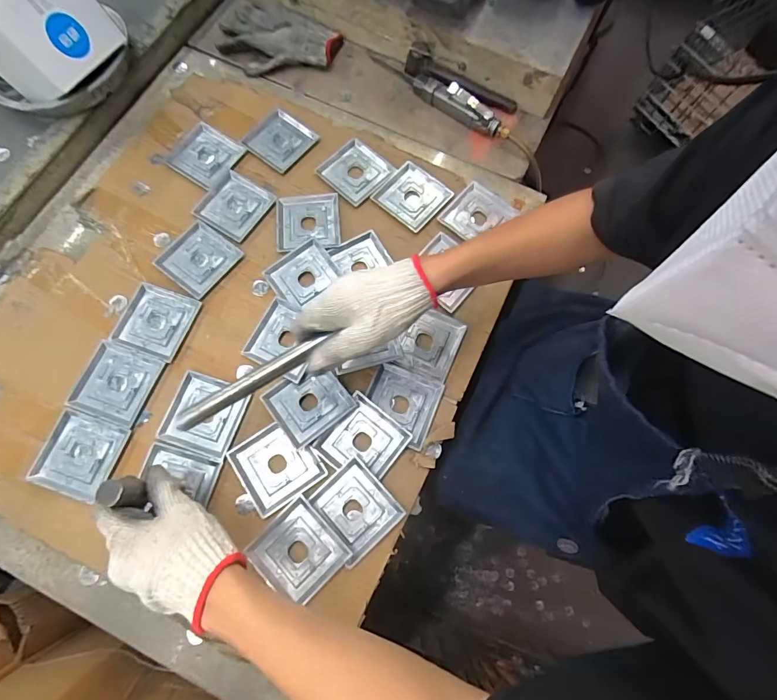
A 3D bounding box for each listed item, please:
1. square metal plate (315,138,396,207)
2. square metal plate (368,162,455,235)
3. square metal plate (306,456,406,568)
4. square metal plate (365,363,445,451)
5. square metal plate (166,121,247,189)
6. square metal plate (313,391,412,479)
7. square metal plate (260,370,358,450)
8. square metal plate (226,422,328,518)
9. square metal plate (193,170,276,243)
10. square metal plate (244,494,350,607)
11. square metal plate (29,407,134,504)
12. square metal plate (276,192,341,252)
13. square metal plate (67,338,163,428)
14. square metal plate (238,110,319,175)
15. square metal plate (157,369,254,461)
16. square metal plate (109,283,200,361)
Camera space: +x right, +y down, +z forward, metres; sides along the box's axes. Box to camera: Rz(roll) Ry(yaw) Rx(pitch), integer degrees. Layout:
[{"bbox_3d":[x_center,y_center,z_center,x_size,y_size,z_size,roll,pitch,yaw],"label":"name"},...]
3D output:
[{"bbox_3d":[-0.048,-0.271,0.615,0.086,0.007,0.087,41,76,10],"label":"square metal plate"},{"bbox_3d":[0.037,-0.230,0.605,0.091,0.007,0.089,41,76,10],"label":"square metal plate"},{"bbox_3d":[-0.039,0.184,0.475,0.079,0.010,0.090,-41,79,-12],"label":"square metal plate"},{"bbox_3d":[0.016,0.067,0.516,0.087,0.004,0.087,22,74,5],"label":"square metal plate"},{"bbox_3d":[-0.278,-0.297,0.620,0.100,0.011,0.089,31,75,7],"label":"square metal plate"},{"bbox_3d":[-0.030,0.111,0.498,0.086,0.011,0.088,36,76,9],"label":"square metal plate"},{"bbox_3d":[-0.098,0.064,0.506,0.090,0.017,0.087,-37,78,-12],"label":"square metal plate"},{"bbox_3d":[-0.134,0.138,0.492,0.090,0.008,0.090,-31,77,-10],"label":"square metal plate"},{"bbox_3d":[-0.225,-0.213,0.595,0.089,0.004,0.089,33,75,8],"label":"square metal plate"},{"bbox_3d":[-0.102,0.231,0.463,0.087,0.006,0.090,-43,79,-13],"label":"square metal plate"},{"bbox_3d":[-0.371,0.125,0.489,0.090,0.004,0.090,18,74,3],"label":"square metal plate"},{"bbox_3d":[-0.116,-0.186,0.587,0.090,0.009,0.091,-4,74,-3],"label":"square metal plate"},{"bbox_3d":[-0.344,0.040,0.515,0.087,0.004,0.092,20,74,4],"label":"square metal plate"},{"bbox_3d":[-0.168,-0.327,0.630,0.084,0.009,0.084,37,76,9],"label":"square metal plate"},{"bbox_3d":[-0.229,0.079,0.506,0.091,0.006,0.089,18,74,4],"label":"square metal plate"},{"bbox_3d":[-0.310,-0.039,0.540,0.093,0.004,0.090,19,74,4],"label":"square metal plate"}]

